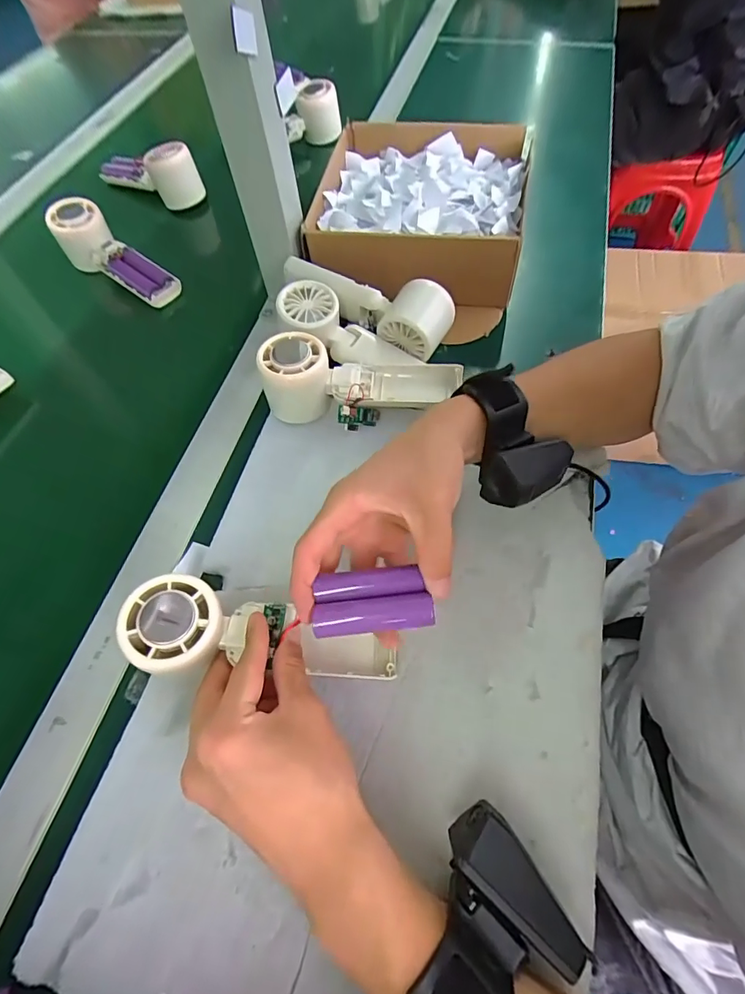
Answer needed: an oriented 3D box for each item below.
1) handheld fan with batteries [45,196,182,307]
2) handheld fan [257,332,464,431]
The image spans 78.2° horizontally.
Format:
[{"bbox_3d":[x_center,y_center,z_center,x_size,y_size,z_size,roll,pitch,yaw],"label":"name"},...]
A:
[{"bbox_3d":[-0.284,-0.265,0.515,0.171,0.049,0.048,36,68,6],"label":"handheld fan with batteries"},{"bbox_3d":[-0.008,-0.092,0.372,0.162,0.047,0.062,3,62,4],"label":"handheld fan"}]

